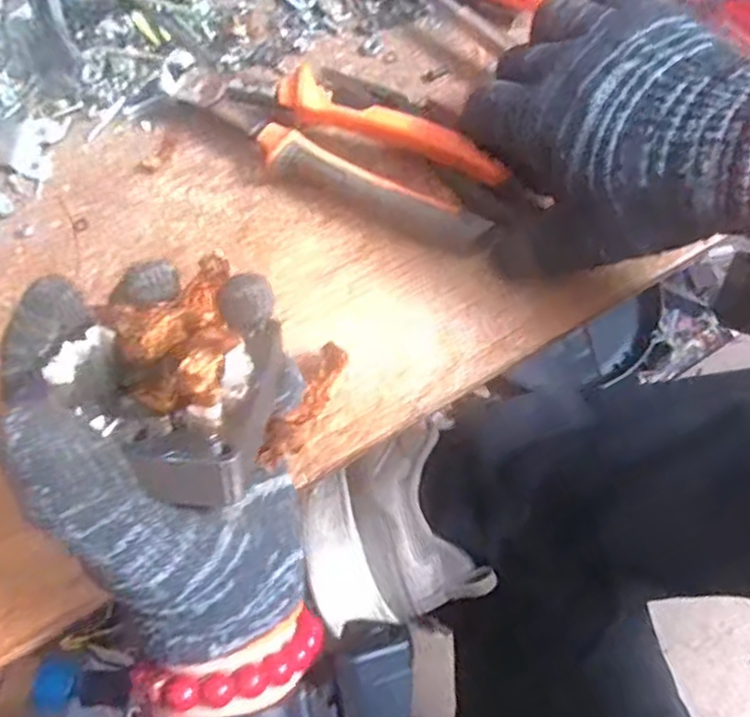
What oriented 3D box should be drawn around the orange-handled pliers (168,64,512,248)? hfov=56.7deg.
[{"bbox_3d":[-0.020,-0.113,0.364,0.180,0.037,0.052,26,72,11],"label":"orange-handled pliers"}]

